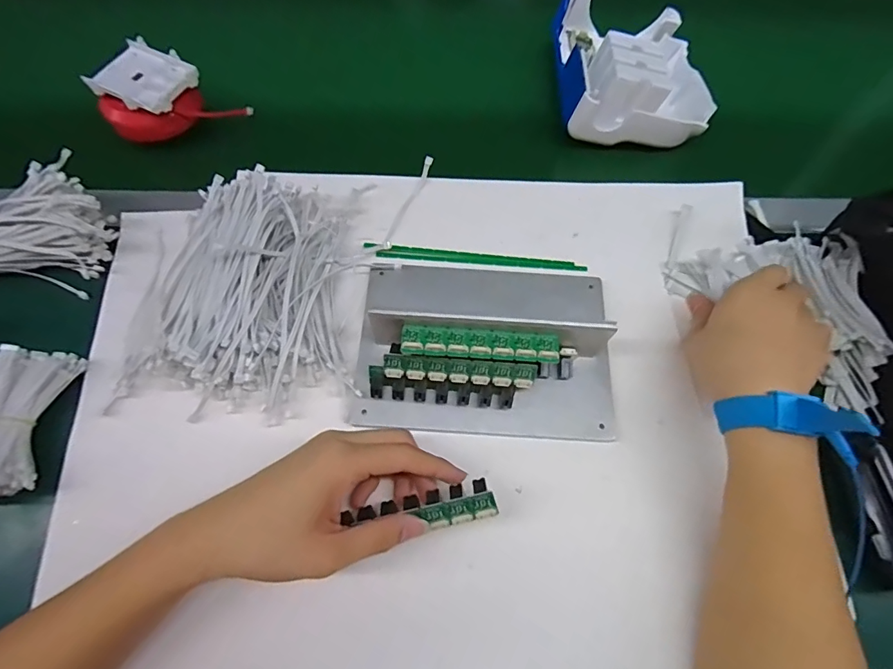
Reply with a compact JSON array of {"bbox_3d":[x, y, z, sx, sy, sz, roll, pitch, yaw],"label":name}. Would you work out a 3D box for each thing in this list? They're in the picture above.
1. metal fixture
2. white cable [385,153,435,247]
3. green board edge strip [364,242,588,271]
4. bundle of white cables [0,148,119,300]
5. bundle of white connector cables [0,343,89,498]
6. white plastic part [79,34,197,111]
[{"bbox_3d":[0.033,0.002,0.350,0.196,0.057,0.135,4,66,-1],"label":"metal fixture"},{"bbox_3d":[-0.035,-0.121,0.429,0.012,0.019,0.098,25,81,8],"label":"white cable"},{"bbox_3d":[0.026,-0.070,0.412,0.194,0.004,0.015,4,66,-1],"label":"green board edge strip"},{"bbox_3d":[-0.379,-0.073,0.373,0.185,0.054,0.098,-13,67,-8],"label":"bundle of white cables"},{"bbox_3d":[-0.310,0.063,0.322,0.049,0.046,0.110,1,66,-2],"label":"bundle of white connector cables"},{"bbox_3d":[-0.280,-0.239,0.425,0.084,0.012,0.069,27,70,9],"label":"white plastic part"}]

